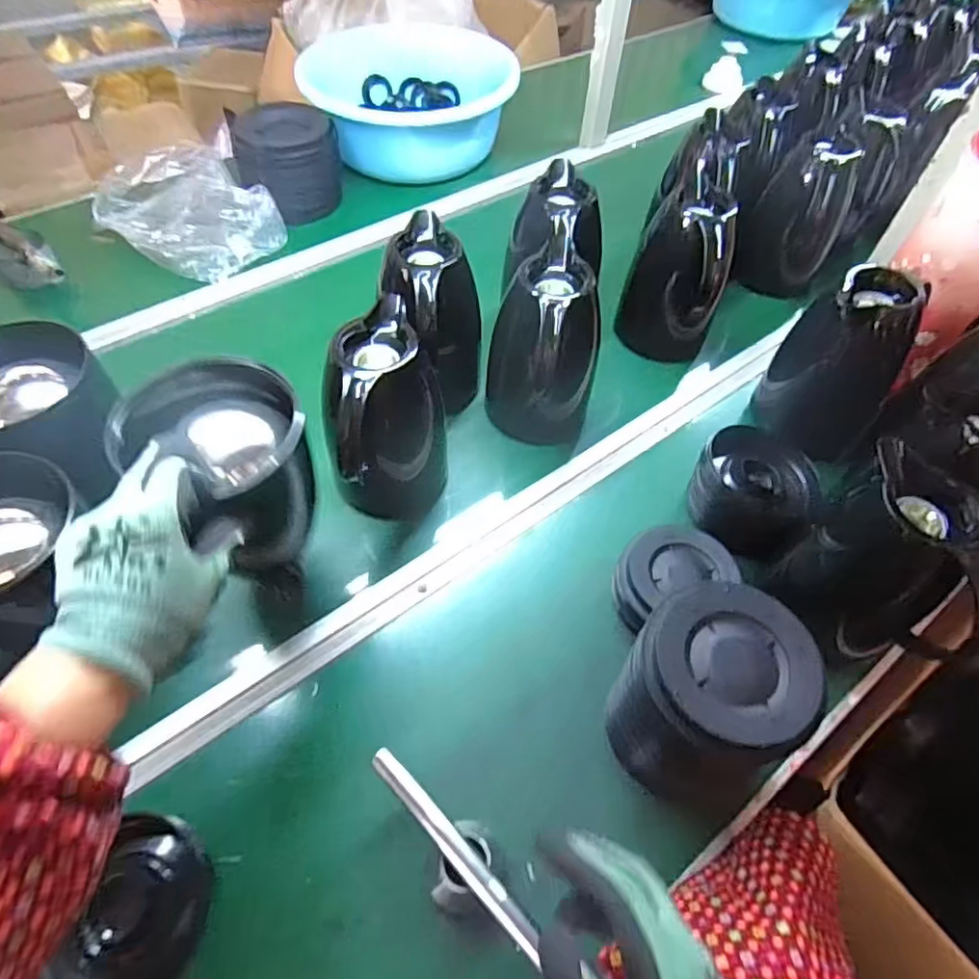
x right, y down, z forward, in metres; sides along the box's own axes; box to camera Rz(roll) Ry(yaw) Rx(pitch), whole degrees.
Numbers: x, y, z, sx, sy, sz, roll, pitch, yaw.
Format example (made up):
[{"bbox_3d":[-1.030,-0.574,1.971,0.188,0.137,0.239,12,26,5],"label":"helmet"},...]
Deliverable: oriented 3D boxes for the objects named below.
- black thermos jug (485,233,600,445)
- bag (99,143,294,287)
[{"bbox_3d":[0.064,-0.152,0.684,0.119,0.199,0.114,1,55,-1],"label":"black thermos jug"},{"bbox_3d":[-0.462,-0.435,0.929,0.283,0.075,0.205,33,61,20],"label":"bag"}]

